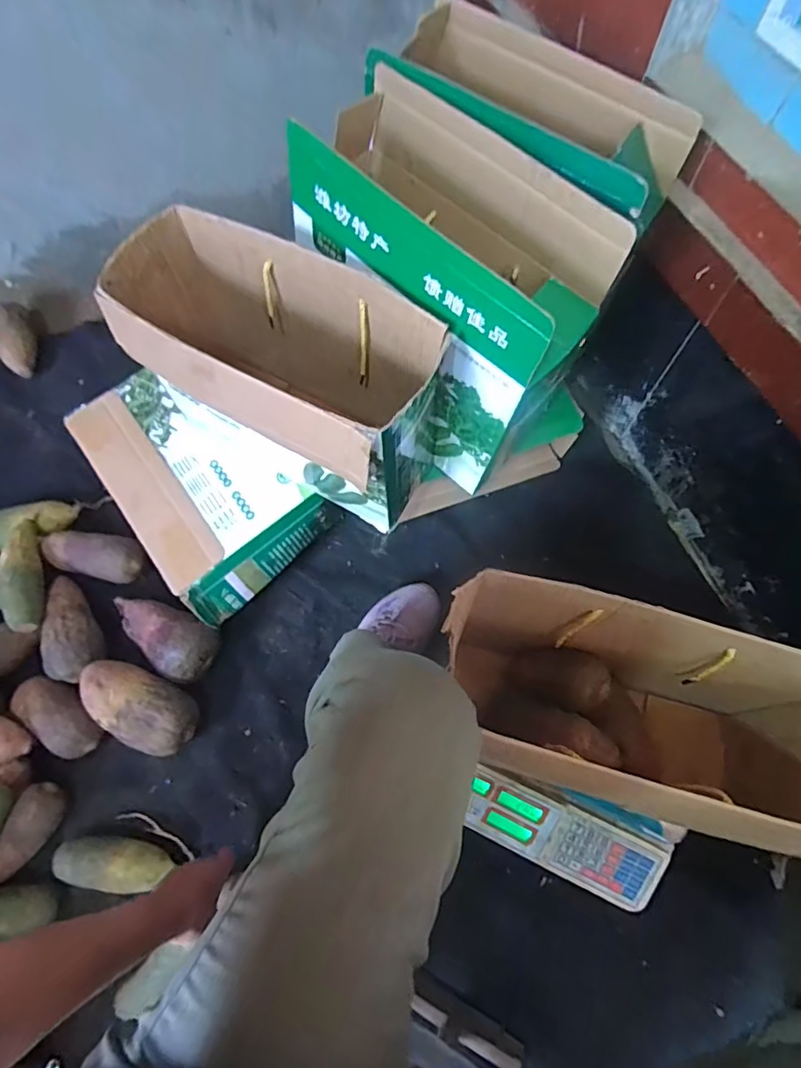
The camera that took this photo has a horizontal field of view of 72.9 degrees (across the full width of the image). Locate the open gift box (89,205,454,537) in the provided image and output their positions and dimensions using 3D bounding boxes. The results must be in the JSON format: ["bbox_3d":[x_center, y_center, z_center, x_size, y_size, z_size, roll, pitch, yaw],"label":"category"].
[{"bbox_3d":[-0.139,-0.183,0.673,0.357,0.255,0.186,27,68,10],"label":"open gift box"}]

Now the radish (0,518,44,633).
[{"bbox_3d":[-0.545,0.057,0.784,0.056,0.041,0.170,-7,66,-4],"label":"radish"}]

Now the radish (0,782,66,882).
[{"bbox_3d":[-0.475,0.378,0.683,0.050,0.050,0.122,22,67,8],"label":"radish"}]

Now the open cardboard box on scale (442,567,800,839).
[{"bbox_3d":[0.233,0.195,0.584,0.396,0.293,0.150,13,66,5],"label":"open cardboard box on scale"}]

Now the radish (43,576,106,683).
[{"bbox_3d":[-0.475,0.131,0.772,0.072,0.055,0.162,-20,68,-10],"label":"radish"}]

